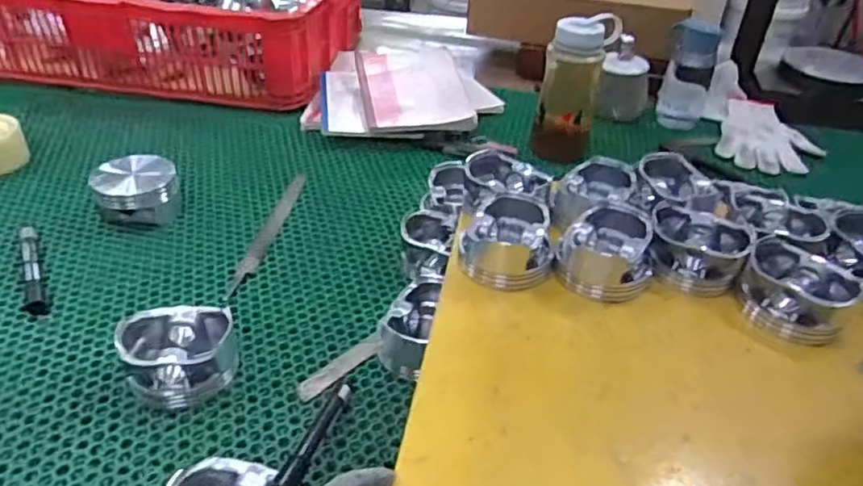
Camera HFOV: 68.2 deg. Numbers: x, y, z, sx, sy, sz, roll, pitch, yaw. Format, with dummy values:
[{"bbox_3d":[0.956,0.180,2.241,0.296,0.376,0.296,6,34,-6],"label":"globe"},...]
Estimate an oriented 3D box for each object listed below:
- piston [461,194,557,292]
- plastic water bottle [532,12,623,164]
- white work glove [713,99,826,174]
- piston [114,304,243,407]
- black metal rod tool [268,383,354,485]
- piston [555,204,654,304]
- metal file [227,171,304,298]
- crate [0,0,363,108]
[{"bbox_3d":[0.071,-0.007,0.580,0.080,0.050,0.089,10,35,8],"label":"piston"},{"bbox_3d":[0.189,-0.198,0.843,0.088,0.181,0.069,9,37,8],"label":"plastic water bottle"},{"bbox_3d":[0.500,-0.153,0.937,0.135,0.034,0.179,17,38,18],"label":"white work glove"},{"bbox_3d":[-0.206,0.091,0.525,0.089,0.045,0.074,-11,38,-18],"label":"piston"},{"bbox_3d":[-0.083,0.135,0.457,0.019,0.021,0.152,8,12,7],"label":"black metal rod tool"},{"bbox_3d":[0.158,0.007,0.569,0.077,0.054,0.077,3,35,-2],"label":"piston"},{"bbox_3d":[-0.180,-0.017,0.712,0.020,0.004,0.236,6,36,4],"label":"metal file"},{"bbox_3d":[-0.472,-0.404,1.085,0.659,0.157,0.407,7,36,5],"label":"crate"}]

